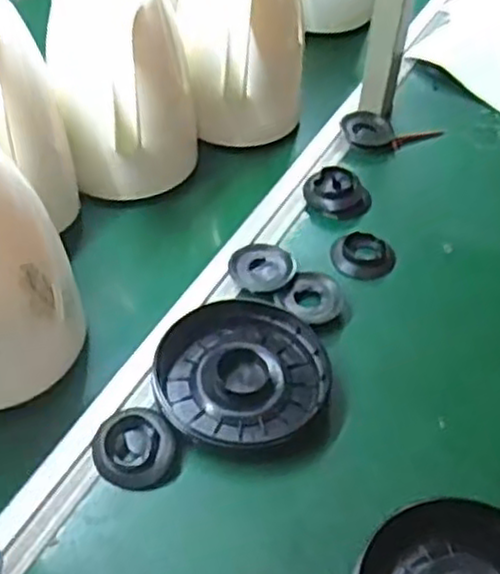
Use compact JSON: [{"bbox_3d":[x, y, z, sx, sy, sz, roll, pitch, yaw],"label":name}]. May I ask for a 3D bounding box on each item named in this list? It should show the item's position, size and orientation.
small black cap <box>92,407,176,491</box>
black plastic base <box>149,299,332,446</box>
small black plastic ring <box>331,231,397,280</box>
[{"bbox_3d":[-0.087,0.124,0.559,0.060,0.020,0.060,-14,68,-6],"label":"small black cap"},{"bbox_3d":[-0.008,0.071,0.614,0.138,0.027,0.136,0,47,0],"label":"black plastic base"},{"bbox_3d":[0.111,-0.031,0.711,0.060,0.016,0.048,10,48,10],"label":"small black plastic ring"}]

